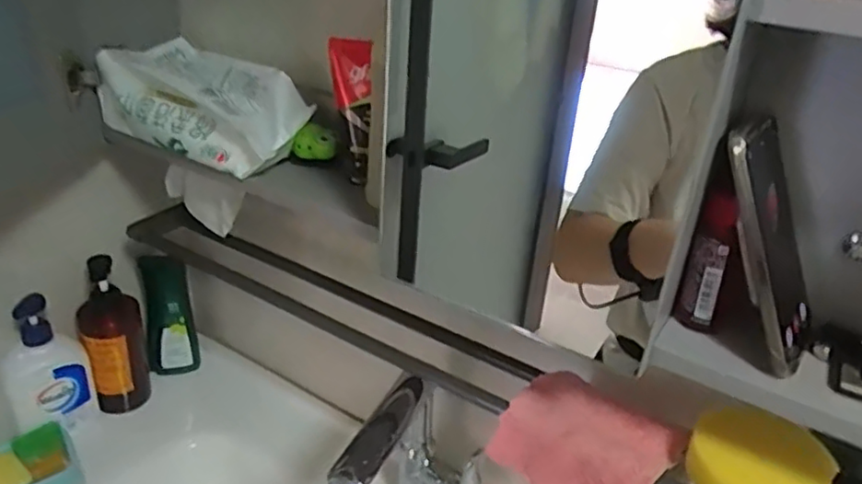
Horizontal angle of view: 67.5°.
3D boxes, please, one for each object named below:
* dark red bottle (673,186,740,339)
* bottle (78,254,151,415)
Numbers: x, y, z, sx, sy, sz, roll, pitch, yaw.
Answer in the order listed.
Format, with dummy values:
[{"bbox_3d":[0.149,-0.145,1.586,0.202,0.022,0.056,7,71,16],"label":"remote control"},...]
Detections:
[{"bbox_3d":[0.189,0.016,0.439,0.023,0.097,0.023,7,28,4],"label":"dark red bottle"},{"bbox_3d":[-0.406,0.111,0.827,0.069,0.209,0.074,-11,32,-26],"label":"bottle"}]

